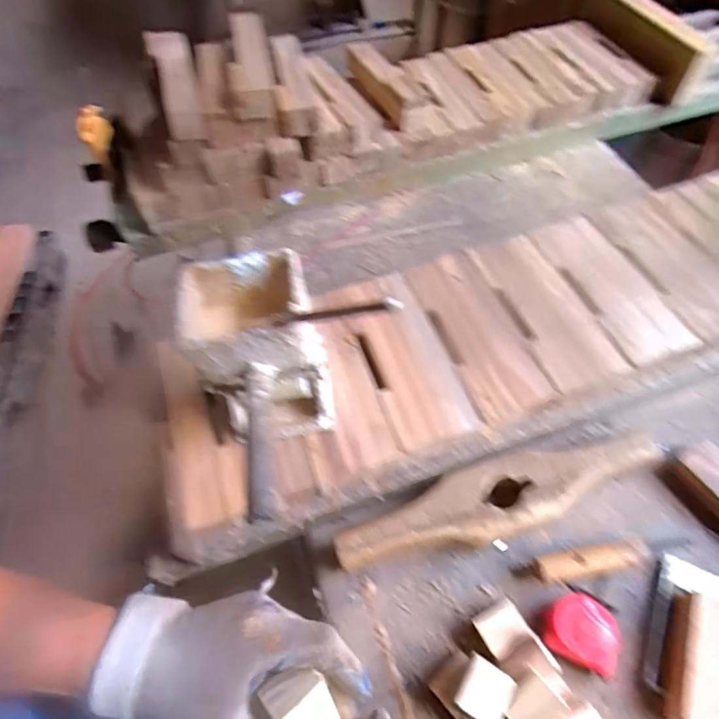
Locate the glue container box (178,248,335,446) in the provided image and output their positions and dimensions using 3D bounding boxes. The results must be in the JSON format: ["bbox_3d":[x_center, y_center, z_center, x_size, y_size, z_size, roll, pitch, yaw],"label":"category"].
[{"bbox_3d":[-0.099,0.002,0.504,0.126,0.197,0.106,-5,56,-1],"label":"glue container box"}]

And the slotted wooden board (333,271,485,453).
[{"bbox_3d":[0.057,-0.007,0.612,0.099,0.026,0.239,-18,57,-9],"label":"slotted wooden board"}]

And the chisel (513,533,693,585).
[{"bbox_3d":[0.279,0.222,0.549,0.201,0.024,0.030,-10,56,-3],"label":"chisel"}]

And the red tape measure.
[{"bbox_3d":[0.230,0.281,0.507,0.069,0.036,0.062,20,60,16],"label":"red tape measure"}]

